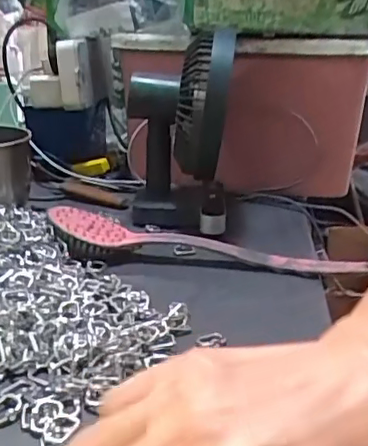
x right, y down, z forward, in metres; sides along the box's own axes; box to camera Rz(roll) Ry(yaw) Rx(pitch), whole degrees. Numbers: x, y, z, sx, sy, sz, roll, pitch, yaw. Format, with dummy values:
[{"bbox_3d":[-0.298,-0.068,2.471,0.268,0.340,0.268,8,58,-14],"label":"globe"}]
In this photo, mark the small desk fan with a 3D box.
[{"bbox_3d":[-0.010,-0.098,0.658,0.098,0.198,0.149,-3,21,-15],"label":"small desk fan"}]

